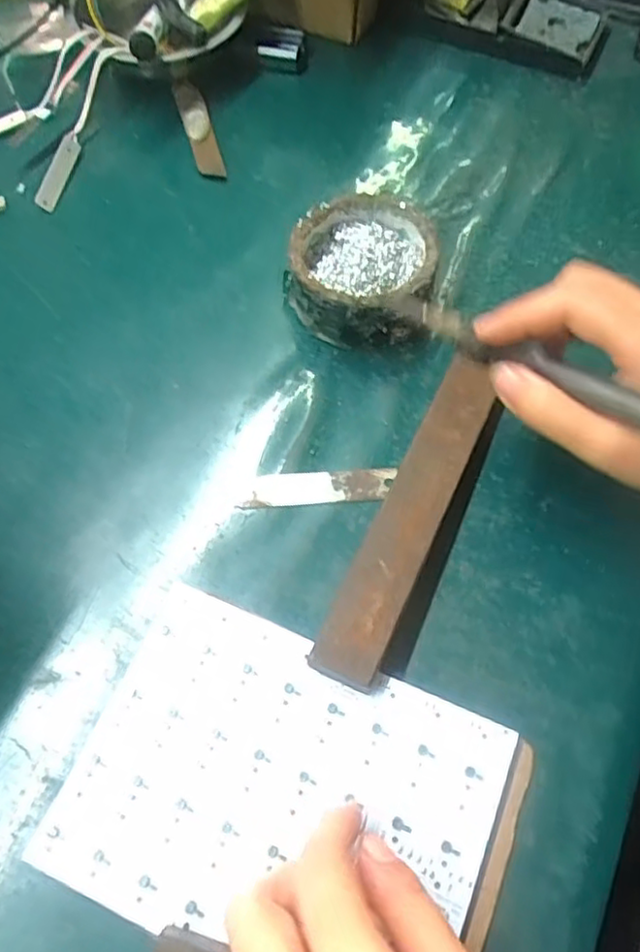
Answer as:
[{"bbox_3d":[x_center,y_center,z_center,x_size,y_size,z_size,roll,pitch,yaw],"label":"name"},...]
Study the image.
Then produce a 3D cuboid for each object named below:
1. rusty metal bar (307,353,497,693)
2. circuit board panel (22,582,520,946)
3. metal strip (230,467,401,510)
[{"bbox_3d":[0.046,0.013,0.326,0.033,0.010,0.179,25,63,3],"label":"rusty metal bar"},{"bbox_3d":[-0.017,0.132,0.279,0.168,0.004,0.123,21,66,10],"label":"circuit board panel"},{"bbox_3d":[-0.001,0.005,0.353,0.080,0.004,0.020,-3,64,-1],"label":"metal strip"}]

